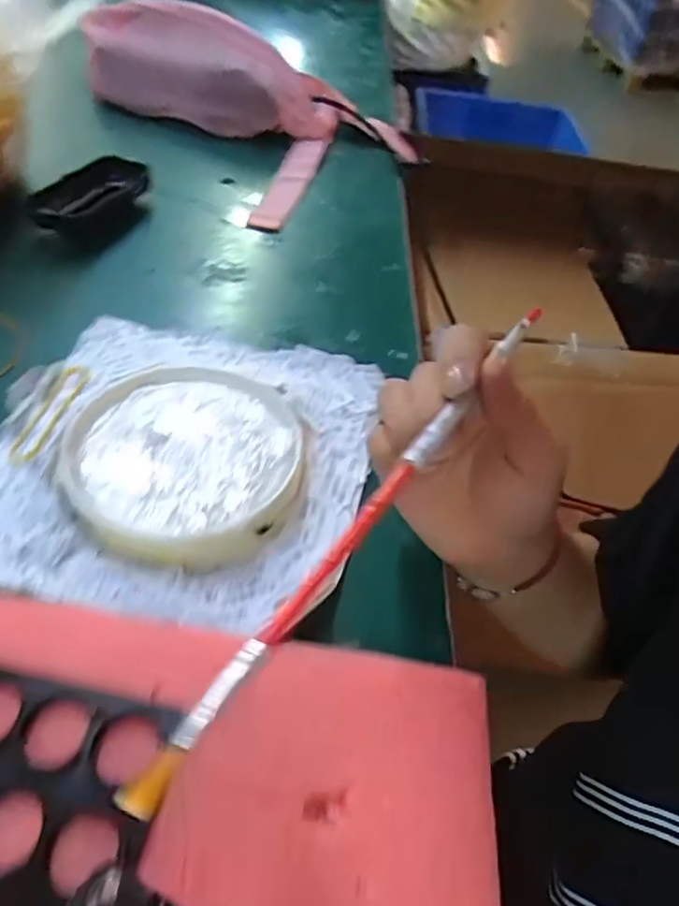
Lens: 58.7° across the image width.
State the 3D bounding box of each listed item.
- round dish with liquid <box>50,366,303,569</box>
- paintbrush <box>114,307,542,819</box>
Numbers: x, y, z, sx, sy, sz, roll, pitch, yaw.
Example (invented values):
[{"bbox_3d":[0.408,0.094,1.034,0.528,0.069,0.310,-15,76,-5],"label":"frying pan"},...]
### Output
[{"bbox_3d":[-0.081,-0.002,0.321,0.118,0.013,0.128,3,47,-3],"label":"round dish with liquid"},{"bbox_3d":[0.024,0.002,0.191,0.007,0.004,0.238,28,46,19],"label":"paintbrush"}]

